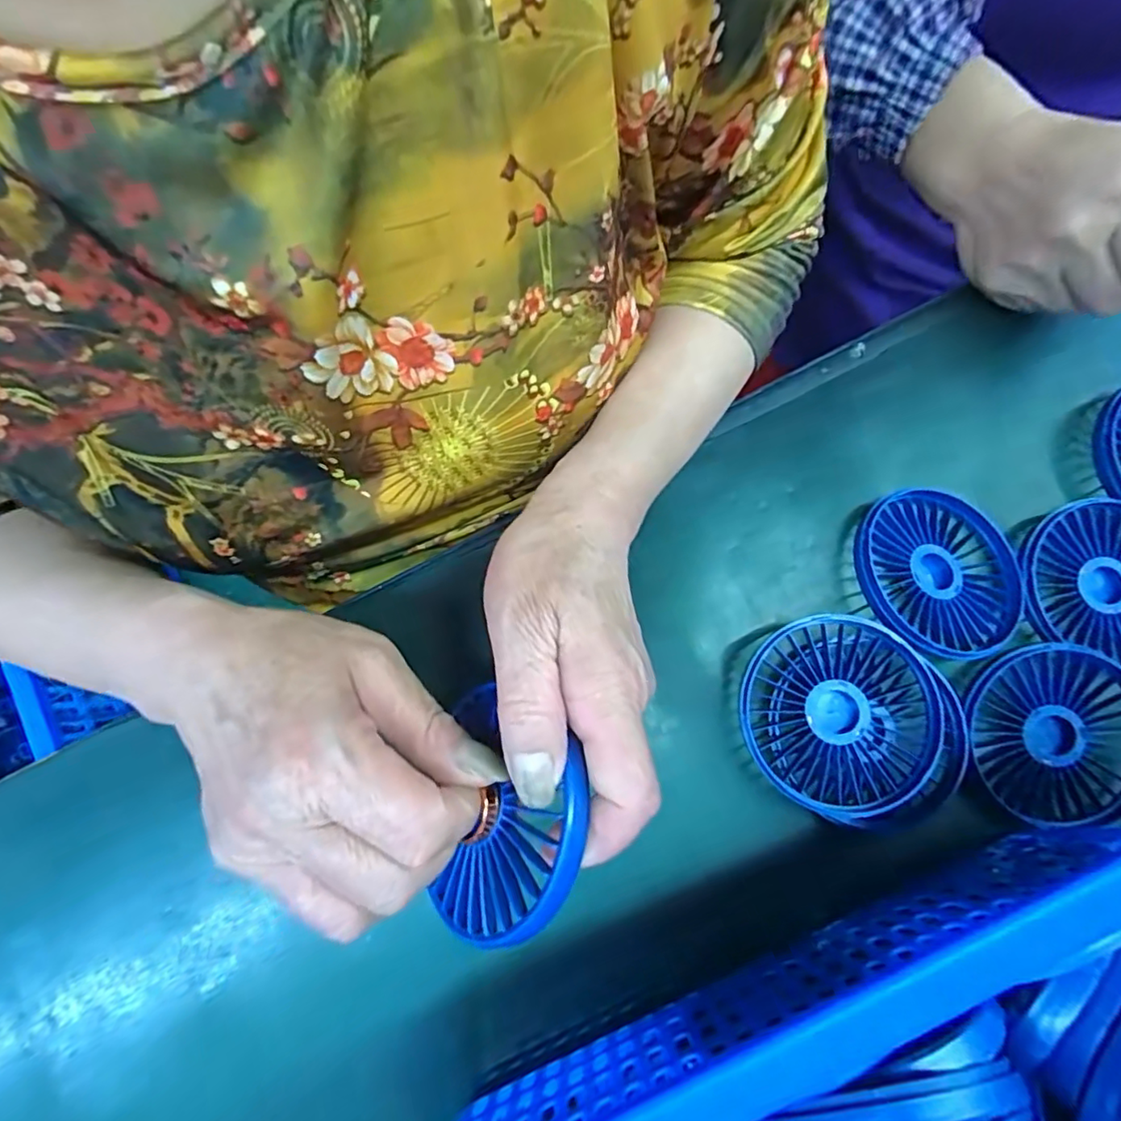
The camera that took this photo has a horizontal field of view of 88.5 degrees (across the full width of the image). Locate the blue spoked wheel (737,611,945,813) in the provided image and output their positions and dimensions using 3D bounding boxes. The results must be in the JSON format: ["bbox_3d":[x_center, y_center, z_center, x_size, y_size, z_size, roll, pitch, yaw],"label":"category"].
[{"bbox_3d":[0.131,0.073,0.274,0.086,0.022,0.085,0,79,-2],"label":"blue spoked wheel"}]

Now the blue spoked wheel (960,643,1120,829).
[{"bbox_3d":[0.245,0.086,0.282,0.079,0.024,0.088,-27,81,-7],"label":"blue spoked wheel"}]

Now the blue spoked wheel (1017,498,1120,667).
[{"bbox_3d":[0.285,0.010,0.303,0.086,0.022,0.083,0,79,-2],"label":"blue spoked wheel"}]

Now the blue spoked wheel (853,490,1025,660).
[{"bbox_3d":[0.192,0.005,0.292,0.087,0.022,0.085,0,79,-2],"label":"blue spoked wheel"}]

